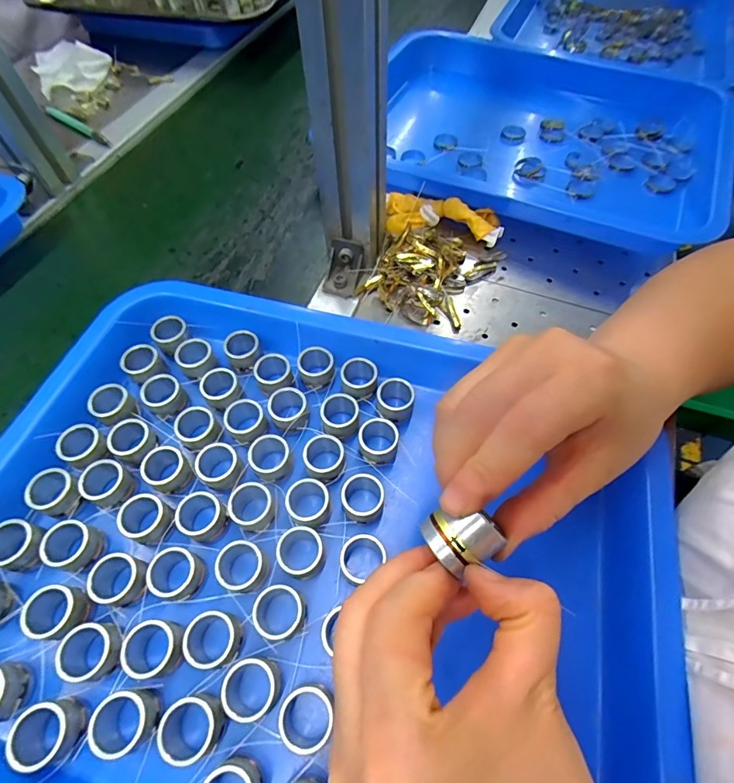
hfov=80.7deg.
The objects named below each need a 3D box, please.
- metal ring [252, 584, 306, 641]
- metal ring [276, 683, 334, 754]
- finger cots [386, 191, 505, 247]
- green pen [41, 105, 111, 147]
[{"bbox_3d":[-0.045,0.116,0.227,0.025,0.021,0.025,-1,59,1],"label":"metal ring"},{"bbox_3d":[-0.028,0.153,0.204,0.024,0.020,0.025,-1,59,1],"label":"metal ring"},{"bbox_3d":[0.071,-0.162,0.405,0.107,0.023,0.048,6,59,5],"label":"finger cots"},{"bbox_3d":[-0.352,-0.320,0.519,0.137,0.012,0.012,34,65,20],"label":"green pen"}]

